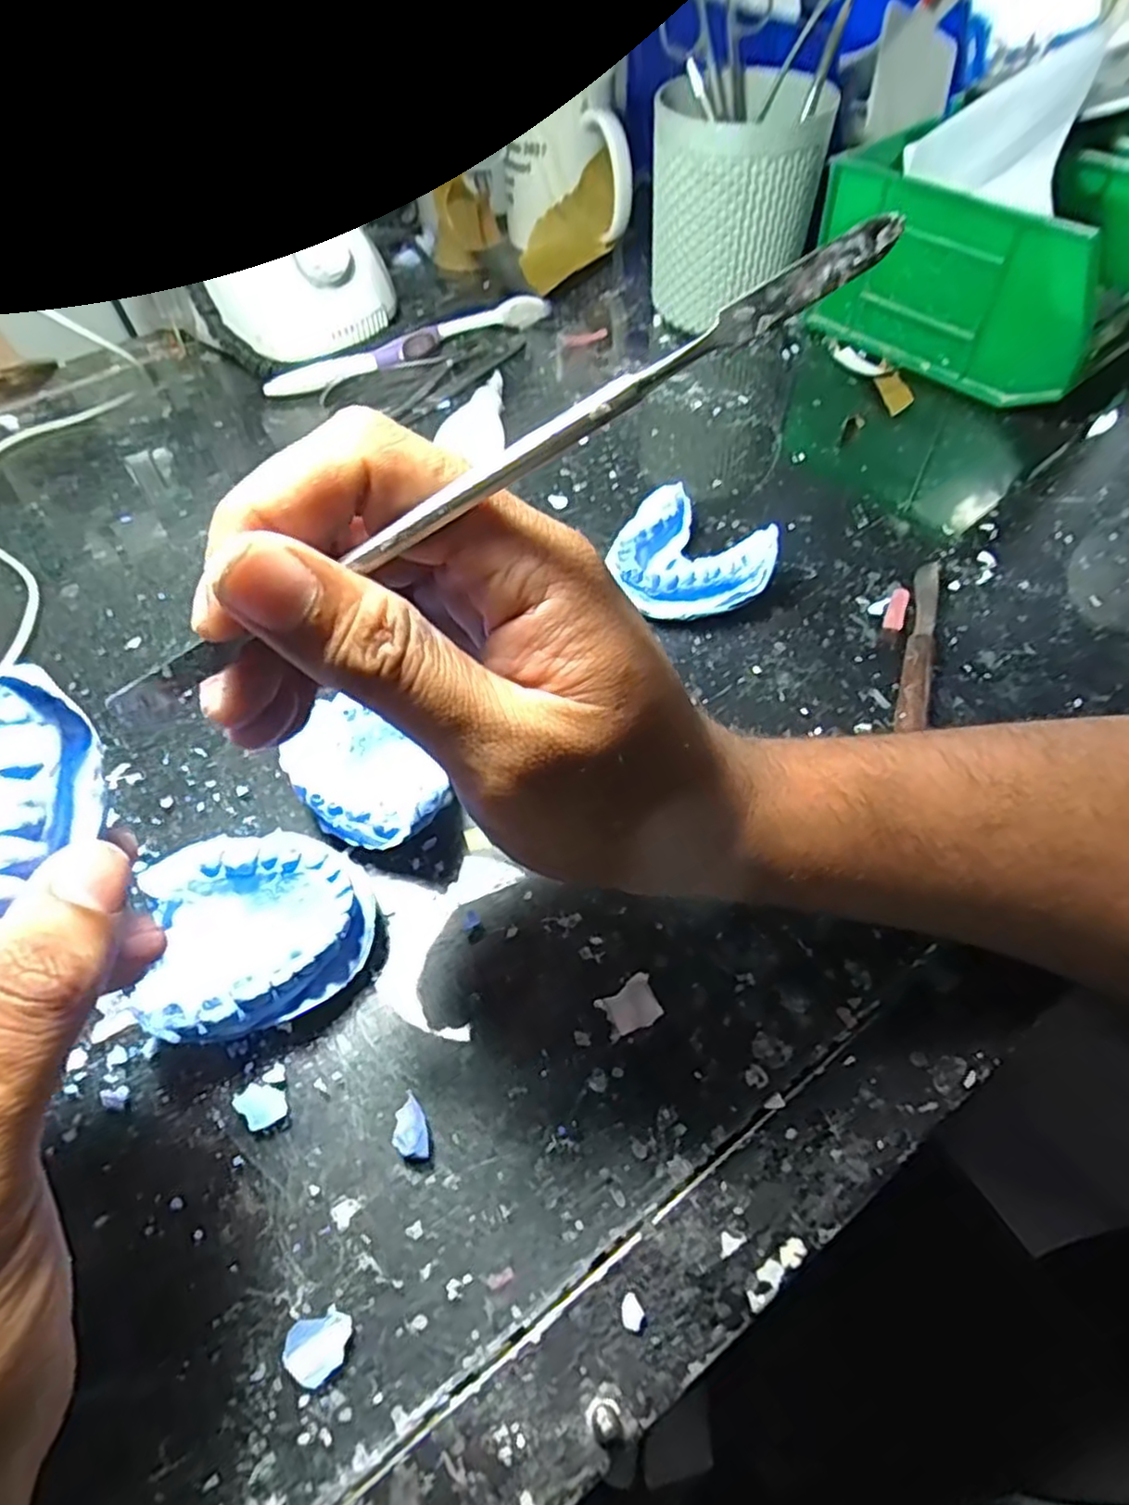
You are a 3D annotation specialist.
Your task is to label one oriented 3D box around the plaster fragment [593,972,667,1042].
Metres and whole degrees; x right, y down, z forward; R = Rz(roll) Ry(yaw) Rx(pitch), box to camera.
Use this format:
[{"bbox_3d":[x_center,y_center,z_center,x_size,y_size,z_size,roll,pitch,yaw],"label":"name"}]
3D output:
[{"bbox_3d":[0.021,0.081,0.237,0.019,0.004,0.015,-23,58,-13],"label":"plaster fragment"}]

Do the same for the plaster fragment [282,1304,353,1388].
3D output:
[{"bbox_3d":[-0.063,0.152,0.190,0.016,0.004,0.014,-32,61,-18],"label":"plaster fragment"}]

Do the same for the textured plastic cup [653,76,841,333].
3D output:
[{"bbox_3d":[0.101,-0.323,0.448,0.094,0.110,0.088,-1,56,1],"label":"textured plastic cup"}]

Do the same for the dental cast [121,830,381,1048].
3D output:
[{"bbox_3d":[-0.098,0.059,0.243,0.068,0.026,0.061,-14,57,-7],"label":"dental cast"}]

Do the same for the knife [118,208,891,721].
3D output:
[{"bbox_3d":[-0.018,-0.049,0.140,0.169,0.006,0.005,-28,57,10],"label":"knife"}]

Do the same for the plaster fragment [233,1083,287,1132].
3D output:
[{"bbox_3d":[-0.092,0.106,0.223,0.015,0.004,0.012,37,65,23],"label":"plaster fragment"}]

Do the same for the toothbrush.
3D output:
[{"bbox_3d":[-0.094,-0.254,0.466,0.186,0.012,0.025,-26,59,-15],"label":"toothbrush"}]

